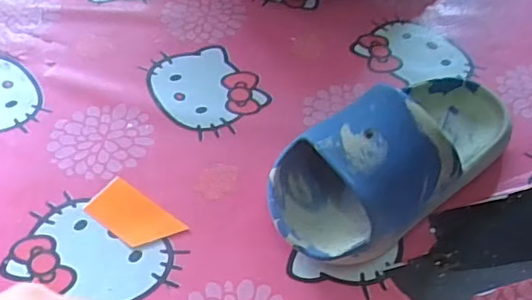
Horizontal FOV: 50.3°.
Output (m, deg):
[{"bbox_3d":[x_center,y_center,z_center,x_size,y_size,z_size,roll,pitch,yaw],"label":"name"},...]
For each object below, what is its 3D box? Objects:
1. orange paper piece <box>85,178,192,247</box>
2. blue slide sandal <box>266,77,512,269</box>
[{"bbox_3d":[-0.080,0.039,0.340,0.057,0.004,0.029,33,57,22],"label":"orange paper piece"},{"bbox_3d":[0.081,-0.002,0.342,0.172,0.063,0.077,-29,58,-23],"label":"blue slide sandal"}]

